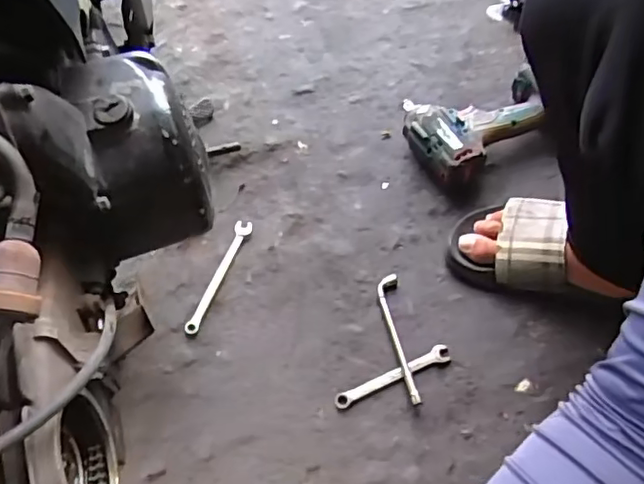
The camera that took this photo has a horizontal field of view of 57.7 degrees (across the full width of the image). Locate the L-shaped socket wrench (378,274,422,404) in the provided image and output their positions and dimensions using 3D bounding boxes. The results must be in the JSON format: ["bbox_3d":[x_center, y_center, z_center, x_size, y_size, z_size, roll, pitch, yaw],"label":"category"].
[{"bbox_3d":[0.086,0.109,0.666,0.025,0.016,0.152,-5,61,-4],"label":"L-shaped socket wrench"}]

